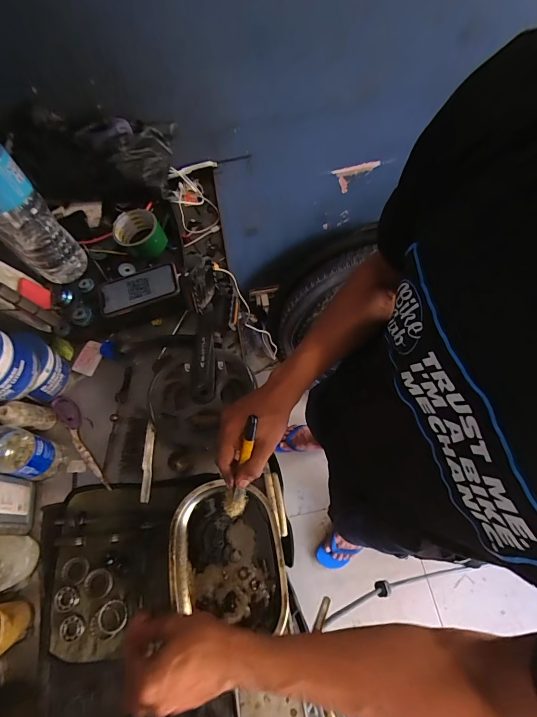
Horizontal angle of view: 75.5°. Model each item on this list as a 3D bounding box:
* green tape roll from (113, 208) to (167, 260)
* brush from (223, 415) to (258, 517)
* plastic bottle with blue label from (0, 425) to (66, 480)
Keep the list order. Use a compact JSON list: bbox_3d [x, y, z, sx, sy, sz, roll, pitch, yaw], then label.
[{"bbox_3d":[-0.249,-0.239,0.671,0.086,0.054,0.074,-26,67,-9],"label":"green tape roll"},{"bbox_3d":[-0.038,0.146,0.454,0.032,0.169,0.020,15,31,10],"label":"brush"},{"bbox_3d":[-0.375,0.136,0.514,0.061,0.165,0.060,-1,65,2],"label":"plastic bottle with blue label"}]

